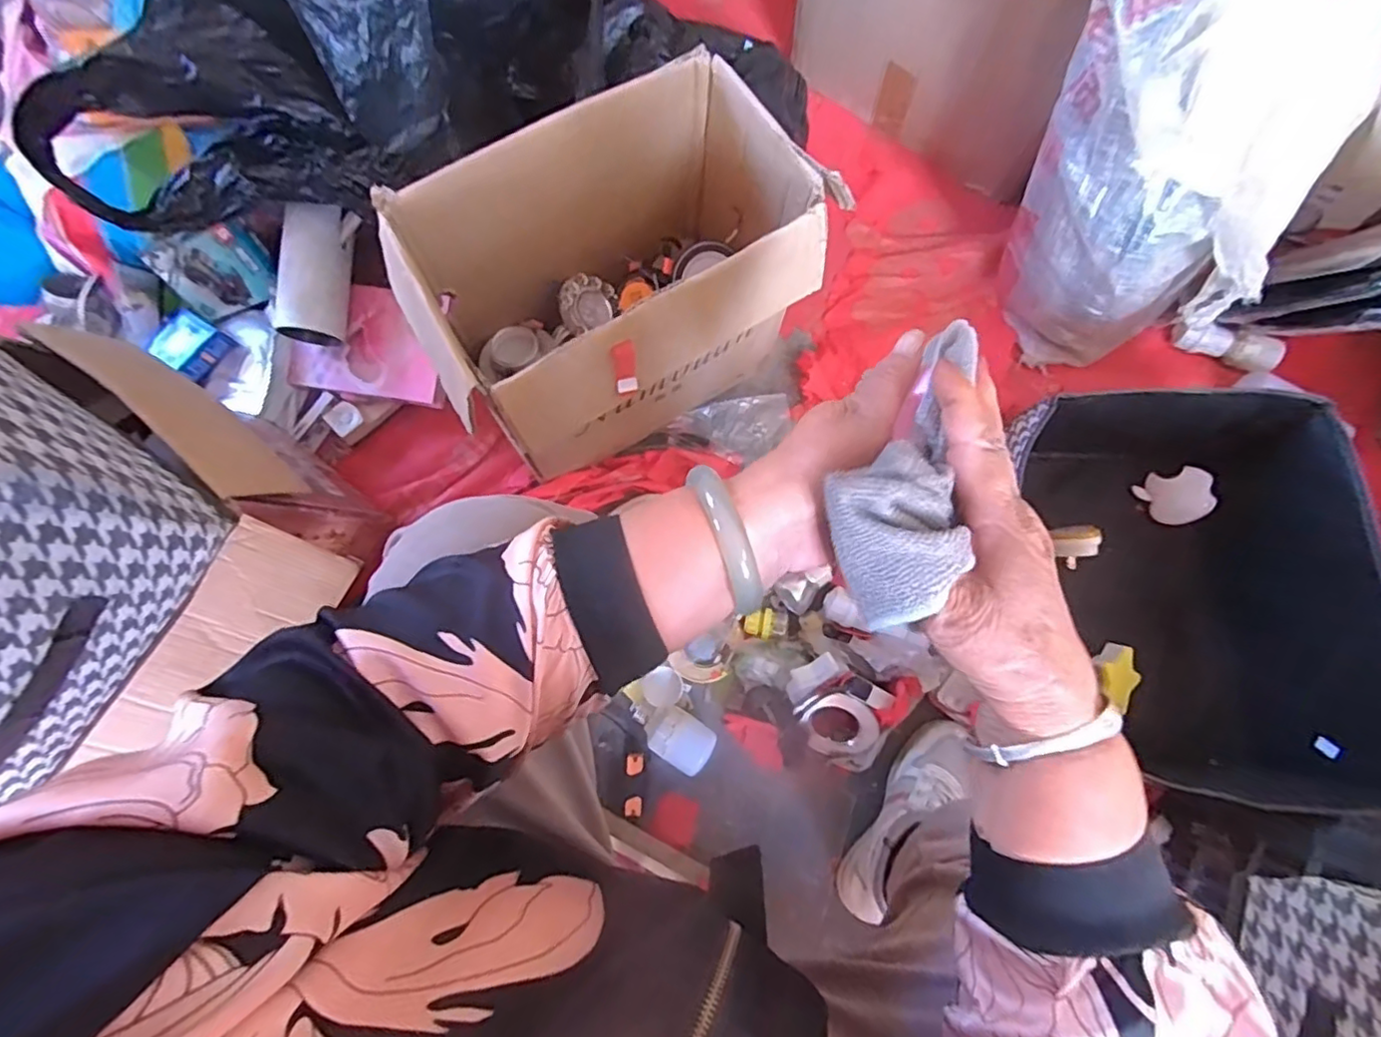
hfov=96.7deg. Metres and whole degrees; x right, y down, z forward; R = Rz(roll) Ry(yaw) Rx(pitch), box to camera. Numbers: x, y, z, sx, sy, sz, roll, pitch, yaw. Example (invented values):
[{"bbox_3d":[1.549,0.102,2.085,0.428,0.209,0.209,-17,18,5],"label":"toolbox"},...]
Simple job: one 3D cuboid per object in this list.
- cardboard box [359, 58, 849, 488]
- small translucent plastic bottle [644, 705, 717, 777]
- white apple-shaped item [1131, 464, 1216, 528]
[{"bbox_3d":[-0.072,-0.240,0.668,0.388,0.267,0.245,-30,79,-5],"label":"cardboard box"},{"bbox_3d":[-0.013,0.259,0.730,0.080,0.048,0.055,29,80,7],"label":"small translucent plastic bottle"},{"bbox_3d":[0.617,-0.027,0.782,0.007,0.076,0.068,-8,82,-45],"label":"white apple-shaped item"}]

